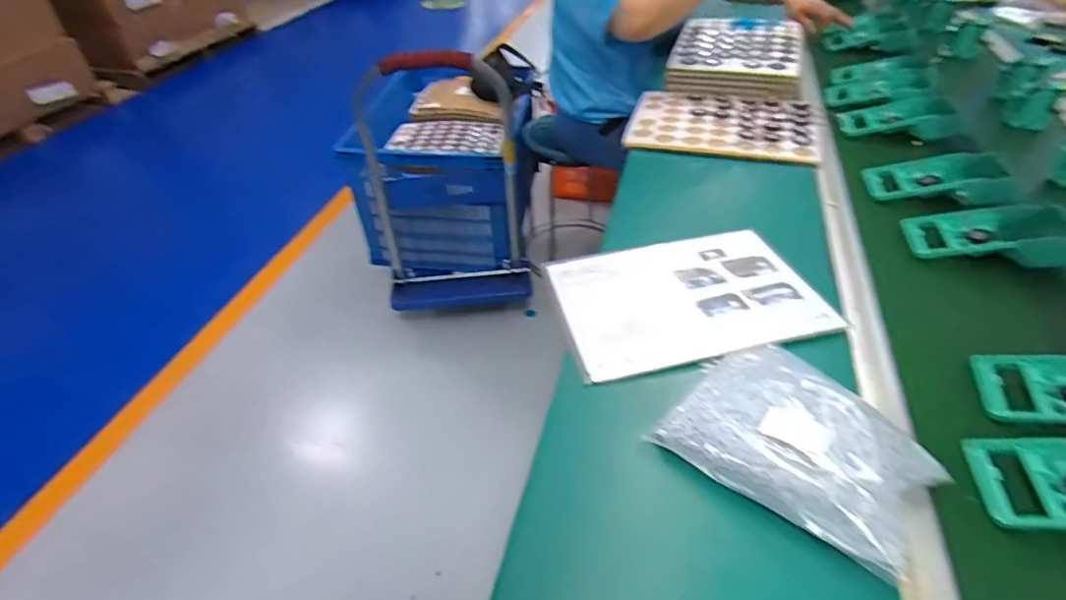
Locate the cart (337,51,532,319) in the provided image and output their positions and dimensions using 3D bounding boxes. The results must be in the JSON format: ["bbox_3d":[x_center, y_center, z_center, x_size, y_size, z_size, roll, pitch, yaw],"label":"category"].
[{"bbox_3d":[-0.279,-0.470,1.724,0.495,0.815,0.794,-4,42,2],"label":"cart"}]

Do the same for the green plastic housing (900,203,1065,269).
[{"bbox_3d":[0.604,-0.091,0.723,0.183,0.043,0.098,2,43,6],"label":"green plastic housing"}]

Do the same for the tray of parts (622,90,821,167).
[{"bbox_3d":[0.344,-0.319,1.000,0.323,0.015,0.247,9,44,13],"label":"tray of parts"}]

